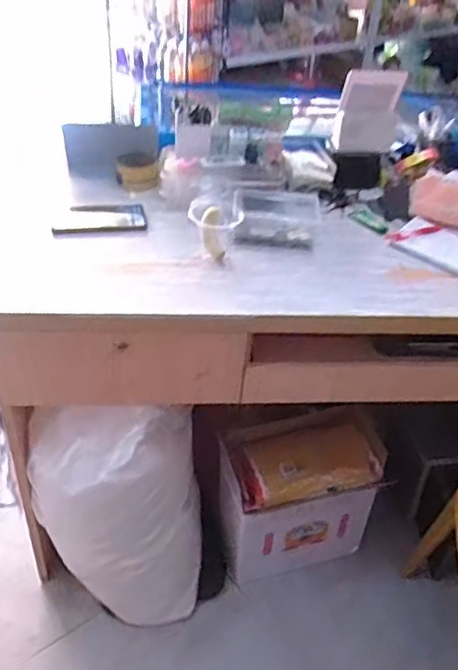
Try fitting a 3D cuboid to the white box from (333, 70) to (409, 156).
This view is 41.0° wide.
[{"bbox_3d":[0.282,-0.446,1.226,0.123,0.152,0.042,6,38,1],"label":"white box"}]

